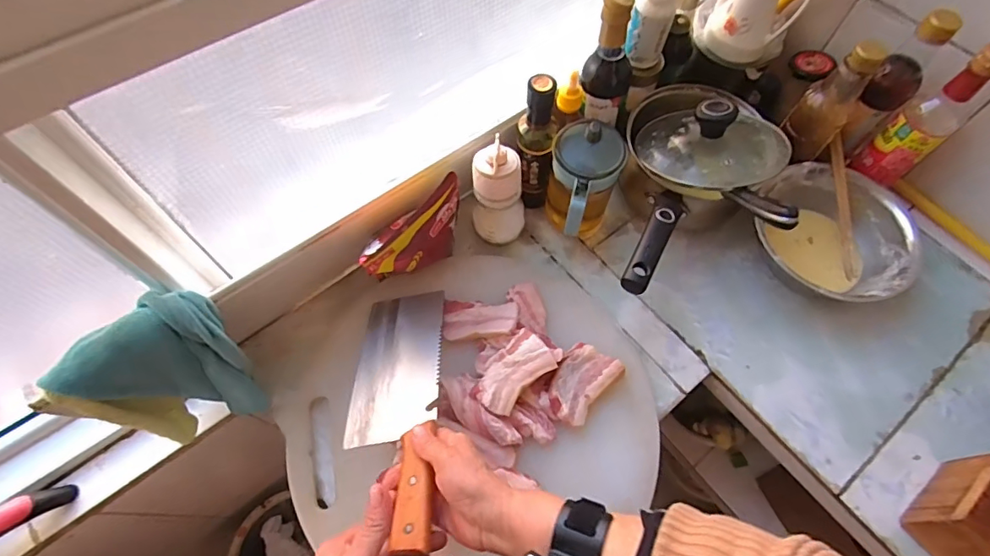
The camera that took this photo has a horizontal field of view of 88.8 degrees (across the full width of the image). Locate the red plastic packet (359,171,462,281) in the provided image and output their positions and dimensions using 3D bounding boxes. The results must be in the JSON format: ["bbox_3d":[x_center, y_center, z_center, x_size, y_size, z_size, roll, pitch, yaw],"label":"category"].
[{"bbox_3d":[-0.093,-0.046,0.594,0.132,0.126,0.033,-34,69,-16],"label":"red plastic packet"}]

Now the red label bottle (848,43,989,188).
[{"bbox_3d":[0.555,-0.201,0.649,0.055,0.216,0.065,-38,70,-18],"label":"red label bottle"}]

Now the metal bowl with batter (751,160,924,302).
[{"bbox_3d":[0.450,-0.054,0.687,0.209,0.070,0.200,0,64,-1],"label":"metal bowl with batter"}]

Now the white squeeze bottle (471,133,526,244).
[{"bbox_3d":[0.006,-0.097,0.641,0.068,0.164,0.064,7,64,2],"label":"white squeeze bottle"}]

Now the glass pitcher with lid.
[{"bbox_3d":[0.109,-0.112,0.662,0.085,0.148,0.117,16,64,7],"label":"glass pitcher with lid"}]

